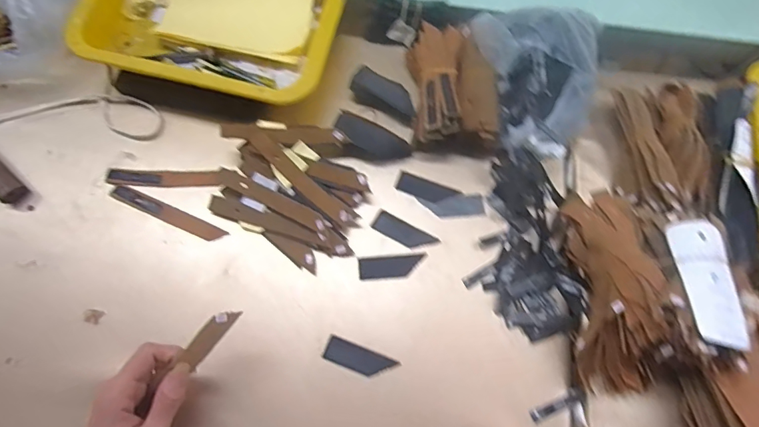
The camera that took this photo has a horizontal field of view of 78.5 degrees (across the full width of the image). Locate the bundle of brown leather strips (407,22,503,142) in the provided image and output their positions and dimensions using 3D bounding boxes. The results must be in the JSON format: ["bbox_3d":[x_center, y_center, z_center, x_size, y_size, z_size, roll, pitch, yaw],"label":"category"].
[{"bbox_3d":[0.077,-0.135,0.493,0.087,0.054,0.135,-3,69,-4],"label":"bundle of brown leather strips"}]

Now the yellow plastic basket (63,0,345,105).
[{"bbox_3d":[-0.168,-0.215,0.495,0.252,0.069,0.196,11,69,1],"label":"yellow plastic basket"}]

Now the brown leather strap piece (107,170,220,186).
[{"bbox_3d":[-0.217,-0.037,0.469,0.110,0.005,0.017,1,69,-2],"label":"brown leather strap piece"}]

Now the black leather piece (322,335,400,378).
[{"bbox_3d":[-0.018,0.132,0.418,0.064,0.004,0.022,21,70,5],"label":"black leather piece"}]

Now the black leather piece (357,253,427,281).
[{"bbox_3d":[0.013,0.052,0.448,0.063,0.004,0.021,-4,69,-4],"label":"black leather piece"}]

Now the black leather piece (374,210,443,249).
[{"bbox_3d":[0.025,0.020,0.463,0.063,0.004,0.022,28,70,12],"label":"black leather piece"}]

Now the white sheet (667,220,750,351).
[{"bbox_3d":[0.261,0.052,0.369,0.045,0.008,0.103,9,61,-6],"label":"white sheet"}]

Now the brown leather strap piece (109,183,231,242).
[{"bbox_3d":[-0.207,0.000,0.455,0.121,0.006,0.015,23,70,6],"label":"brown leather strap piece"}]

